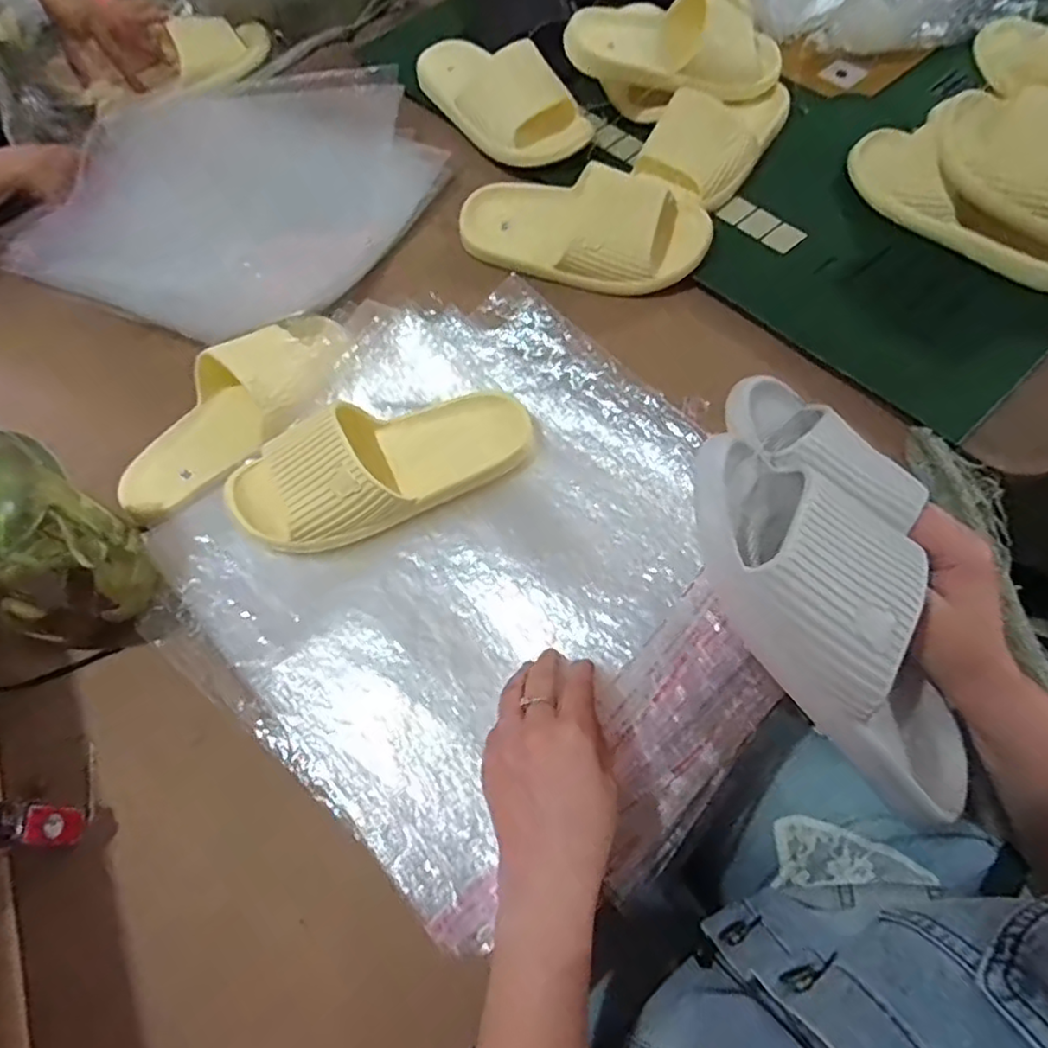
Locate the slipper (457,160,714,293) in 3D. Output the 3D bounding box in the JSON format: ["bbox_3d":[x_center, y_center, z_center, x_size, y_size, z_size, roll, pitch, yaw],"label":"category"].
[{"bbox_3d":[0.055,-0.293,0.636,0.238,0.070,0.086,16,65,11],"label":"slipper"}]

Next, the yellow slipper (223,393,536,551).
[{"bbox_3d":[-0.112,-0.053,0.516,0.249,0.058,0.101,-18,64,-6],"label":"yellow slipper"}]

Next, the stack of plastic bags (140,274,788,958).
[{"bbox_3d":[-0.025,0.023,0.504,0.441,0.028,0.411,37,72,17],"label":"stack of plastic bags"}]

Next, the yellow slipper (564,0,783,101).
[{"bbox_3d":[0.166,-0.514,0.716,0.243,0.074,0.103,0,91,-3],"label":"yellow slipper"}]

